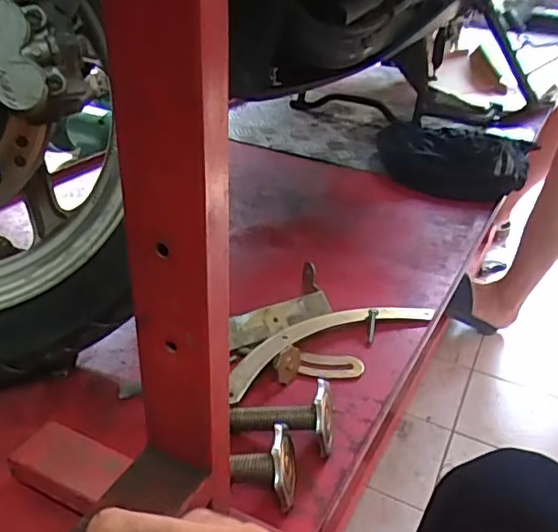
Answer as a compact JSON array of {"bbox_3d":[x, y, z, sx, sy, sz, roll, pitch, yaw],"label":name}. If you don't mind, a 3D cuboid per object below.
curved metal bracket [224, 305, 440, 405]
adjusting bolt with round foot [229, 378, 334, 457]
[{"bbox_3d":[0.045,0.063,0.553,0.245,0.020,0.059,-19,37,-32],"label":"curved metal bracket"},{"bbox_3d":[-0.001,0.115,0.445,0.087,0.048,0.044,-6,28,20],"label":"adjusting bolt with round foot"}]

